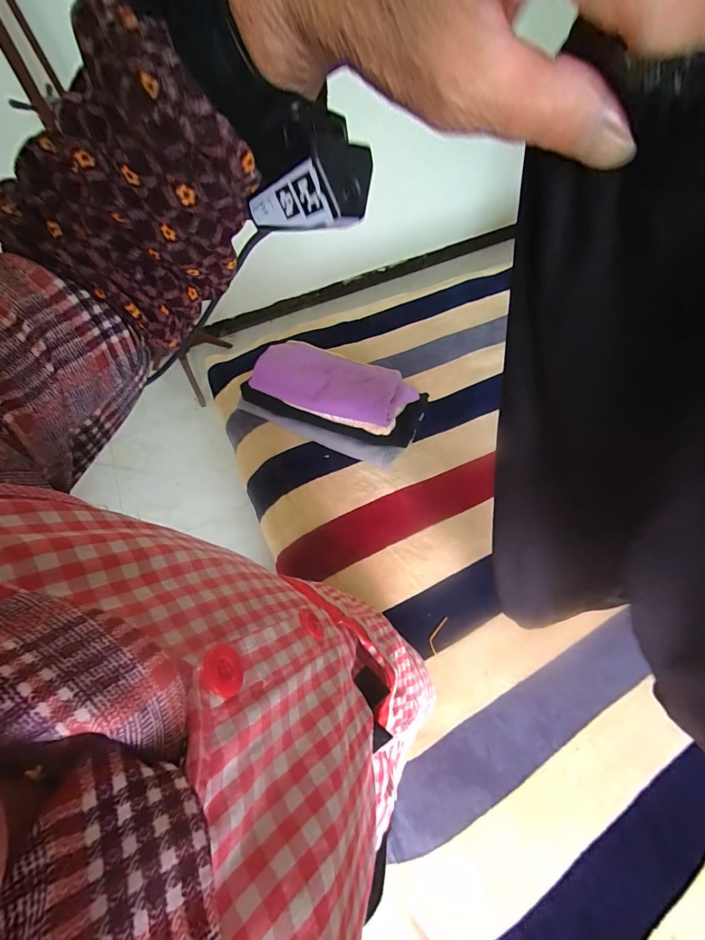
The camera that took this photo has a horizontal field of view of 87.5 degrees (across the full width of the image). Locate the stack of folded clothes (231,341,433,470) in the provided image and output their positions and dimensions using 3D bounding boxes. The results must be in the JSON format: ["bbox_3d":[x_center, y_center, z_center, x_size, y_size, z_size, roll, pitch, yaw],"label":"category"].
[{"bbox_3d":[-0.053,-0.193,1.005,0.469,0.180,0.238,16,62,14],"label":"stack of folded clothes"}]

